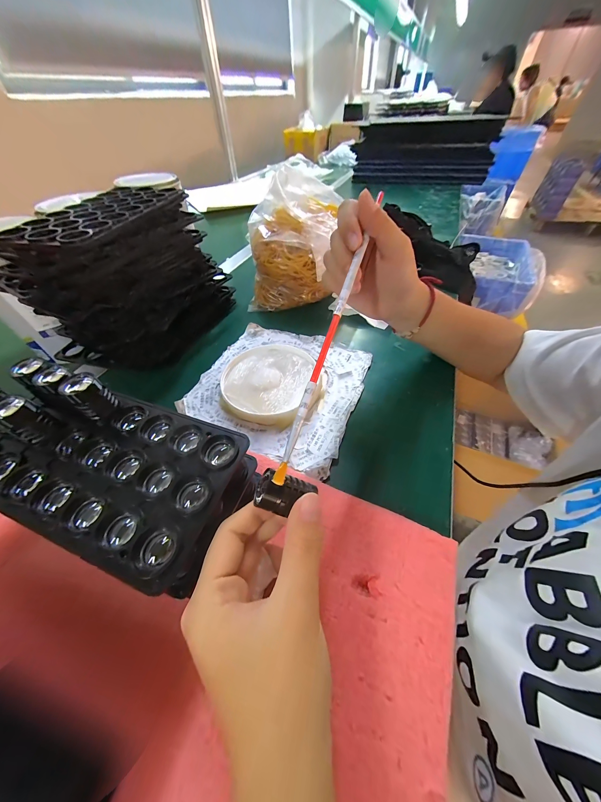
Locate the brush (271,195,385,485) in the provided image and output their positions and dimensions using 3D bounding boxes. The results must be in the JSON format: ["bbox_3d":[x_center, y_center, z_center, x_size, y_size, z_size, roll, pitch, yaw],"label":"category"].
[{"bbox_3d":[0.027,-0.063,0.179,0.006,0.004,0.240,16,72,15],"label":"brush"}]

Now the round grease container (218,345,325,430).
[{"bbox_3d":[-0.038,-0.025,0.317,0.119,0.017,0.121,-1,50,1],"label":"round grease container"}]

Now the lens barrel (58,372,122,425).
[{"bbox_3d":[-0.153,-0.001,0.190,0.024,0.033,0.021,33,58,26],"label":"lens barrel"}]

